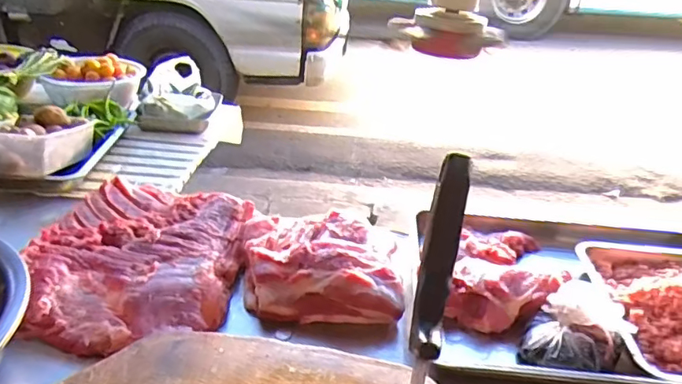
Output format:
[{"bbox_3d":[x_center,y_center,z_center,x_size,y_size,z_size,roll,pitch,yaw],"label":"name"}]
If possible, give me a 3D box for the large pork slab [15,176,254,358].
[{"bbox_3d":[-0.305,0.095,0.811,0.302,0.058,0.349,5,30,-2],"label":"large pork slab"}]

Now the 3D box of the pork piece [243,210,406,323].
[{"bbox_3d":[-0.033,0.099,0.827,0.236,0.074,0.225,1,30,-7],"label":"pork piece"}]

